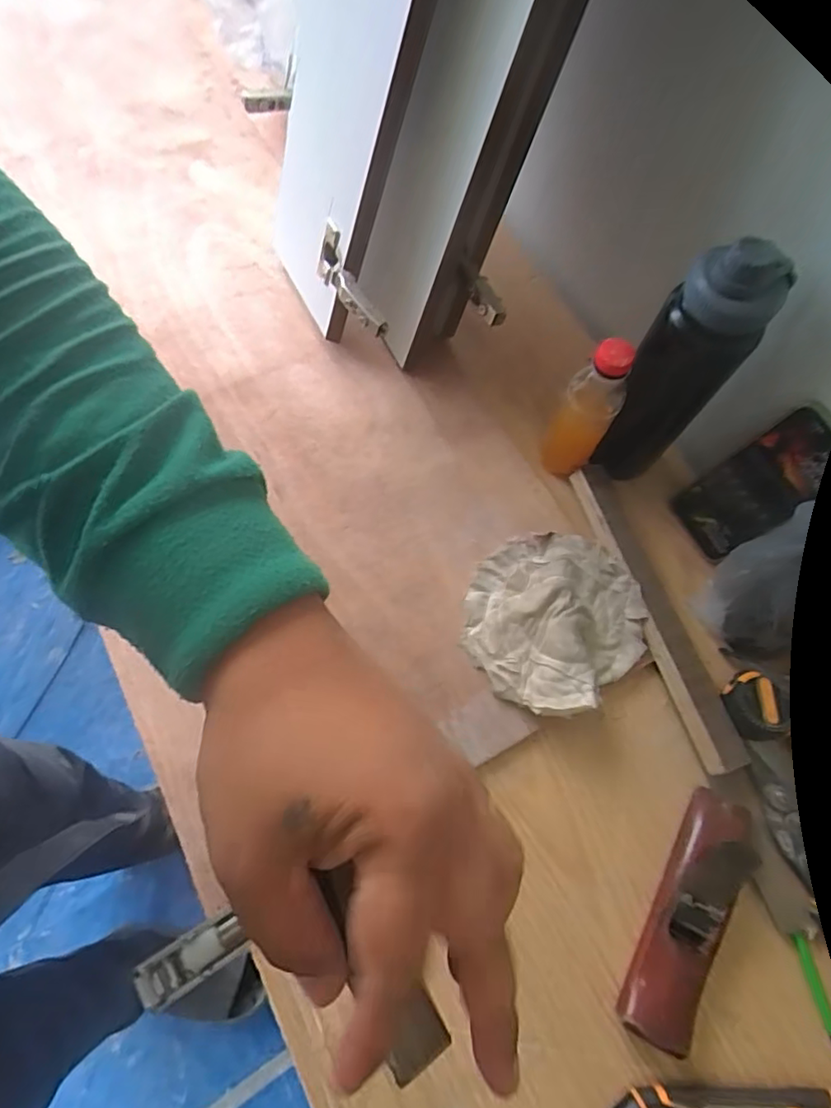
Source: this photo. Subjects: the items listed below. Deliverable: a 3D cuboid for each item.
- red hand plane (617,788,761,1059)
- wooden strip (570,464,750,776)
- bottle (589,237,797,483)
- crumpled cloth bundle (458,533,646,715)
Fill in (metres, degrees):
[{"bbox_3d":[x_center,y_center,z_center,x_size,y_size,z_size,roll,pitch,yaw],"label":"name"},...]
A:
[{"bbox_3d":[0.226,0.292,0.475,0.054,0.060,0.194,27,71,7],"label":"red hand plane"},{"bbox_3d":[0.232,0.052,0.577,0.042,0.035,0.312,-15,71,-8],"label":"wooden strip"},{"bbox_3d":[0.227,-0.153,0.525,0.073,0.265,0.066,32,71,9],"label":"bottle"},{"bbox_3d":[0.132,0.060,0.566,0.173,0.040,0.160,1,70,-3],"label":"crumpled cloth bundle"}]

